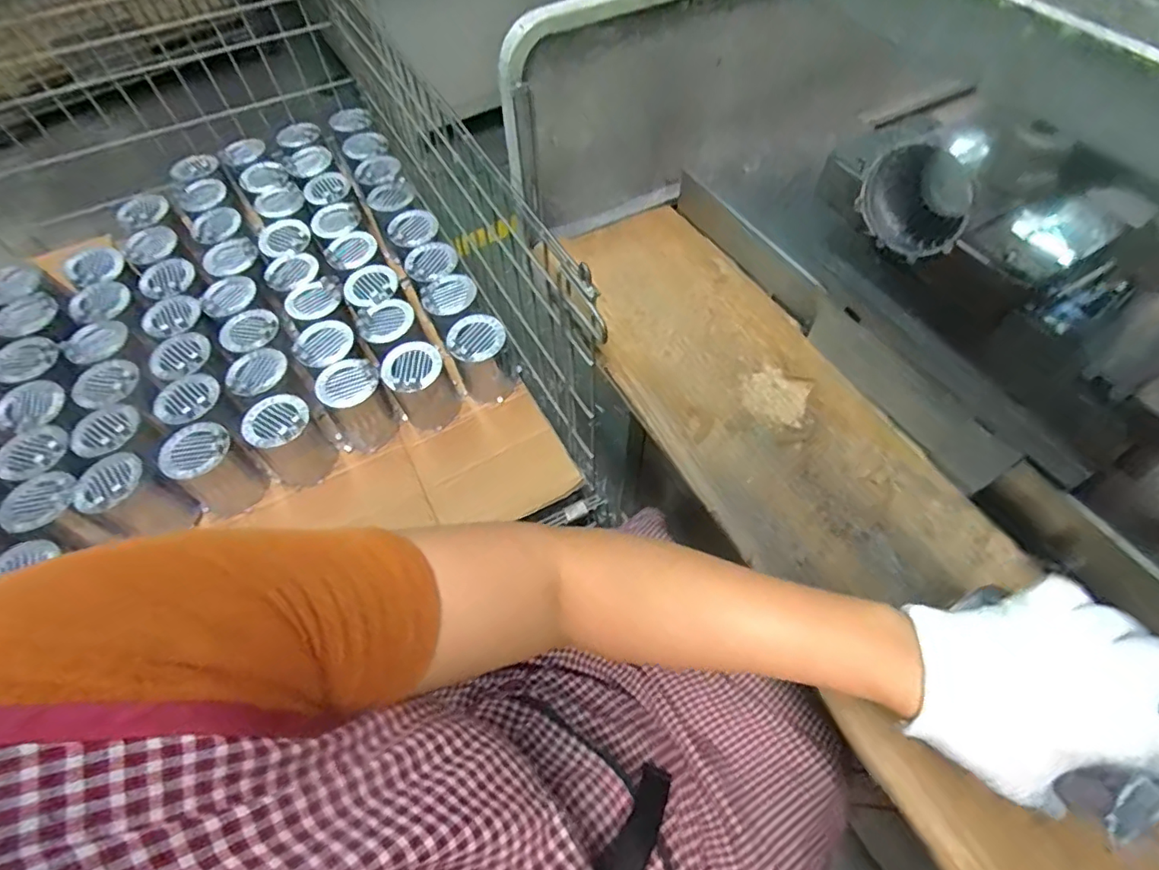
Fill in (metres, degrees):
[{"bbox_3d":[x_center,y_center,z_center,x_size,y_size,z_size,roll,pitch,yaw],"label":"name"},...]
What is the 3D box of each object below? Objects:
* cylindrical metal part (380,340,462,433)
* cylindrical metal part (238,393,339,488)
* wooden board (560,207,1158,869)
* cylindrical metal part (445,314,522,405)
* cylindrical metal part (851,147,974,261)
[{"bbox_3d":[-0.243,-0.074,0.856,0.088,0.131,0.083,-1,59,2],"label":"cylindrical metal part"},{"bbox_3d":[-0.416,0.008,0.796,0.086,0.108,0.082,-1,59,2],"label":"cylindrical metal part"},{"bbox_3d":[0.200,0.019,0.508,0.208,0.015,0.719,-24,61,-12],"label":"wooden board"},{"bbox_3d":[-0.147,-0.120,0.873,0.091,0.118,0.084,-1,59,2],"label":"cylindrical metal part"},{"bbox_3d":[0.290,-0.205,0.477,0.086,0.061,0.088,-1,59,2],"label":"cylindrical metal part"}]

